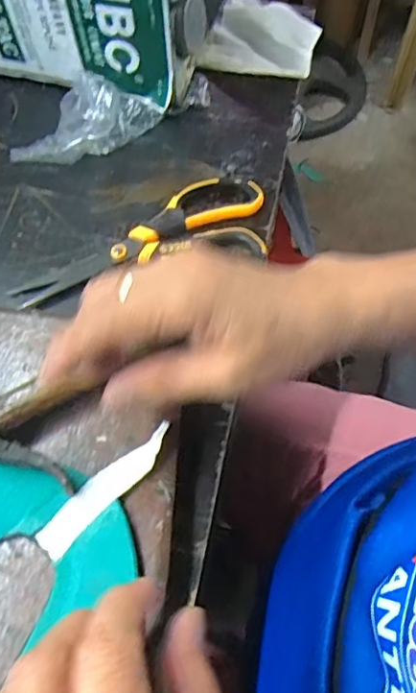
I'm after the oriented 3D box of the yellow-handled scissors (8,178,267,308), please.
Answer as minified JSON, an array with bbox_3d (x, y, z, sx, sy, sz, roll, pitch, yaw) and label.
[{"bbox_3d":[-0.035,-0.066,0.406,0.199,0.014,0.085,-33,66,-17],"label":"yellow-handled scissors"}]

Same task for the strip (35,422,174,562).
[{"bbox_3d":[-0.056,0.078,0.305,0.020,0.006,0.092,38,67,26],"label":"strip"}]

